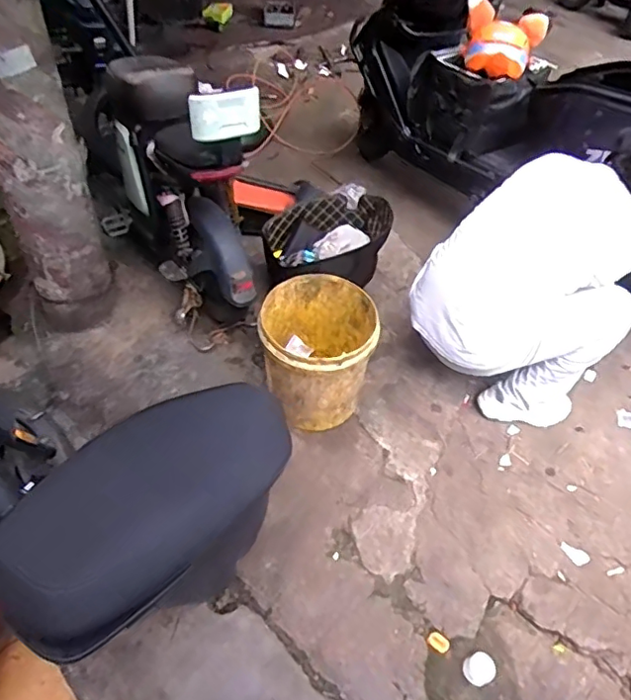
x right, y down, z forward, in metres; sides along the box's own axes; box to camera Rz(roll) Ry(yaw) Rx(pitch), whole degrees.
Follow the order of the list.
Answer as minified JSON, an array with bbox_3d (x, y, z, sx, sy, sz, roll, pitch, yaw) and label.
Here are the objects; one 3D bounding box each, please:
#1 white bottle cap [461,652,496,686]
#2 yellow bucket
[{"bbox_3d":[0.374,0.734,1.282,0.066,0.050,0.061,2,51,-3],"label":"white bottle cap"},{"bbox_3d":[0.004,0.011,1.632,0.301,0.346,0.332,4,47,0],"label":"yellow bucket"}]

